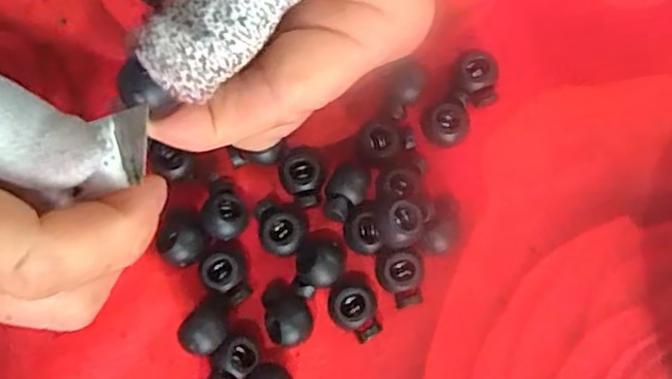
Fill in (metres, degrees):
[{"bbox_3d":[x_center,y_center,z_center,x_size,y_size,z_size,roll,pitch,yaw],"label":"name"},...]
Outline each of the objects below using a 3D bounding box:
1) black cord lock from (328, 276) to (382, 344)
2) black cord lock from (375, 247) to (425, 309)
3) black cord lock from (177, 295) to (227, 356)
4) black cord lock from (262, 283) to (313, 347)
[{"bbox_3d":[0.006,0.039,0.201,0.014,0.012,0.019,-13,79,-2],"label":"black cord lock"},{"bbox_3d":[0.021,0.029,0.202,0.014,0.011,0.018,-10,79,-1],"label":"black cord lock"},{"bbox_3d":[-0.040,0.043,0.196,0.013,0.010,0.018,40,82,8],"label":"black cord lock"},{"bbox_3d":[-0.016,0.040,0.202,0.014,0.012,0.020,-12,79,-1],"label":"black cord lock"}]

